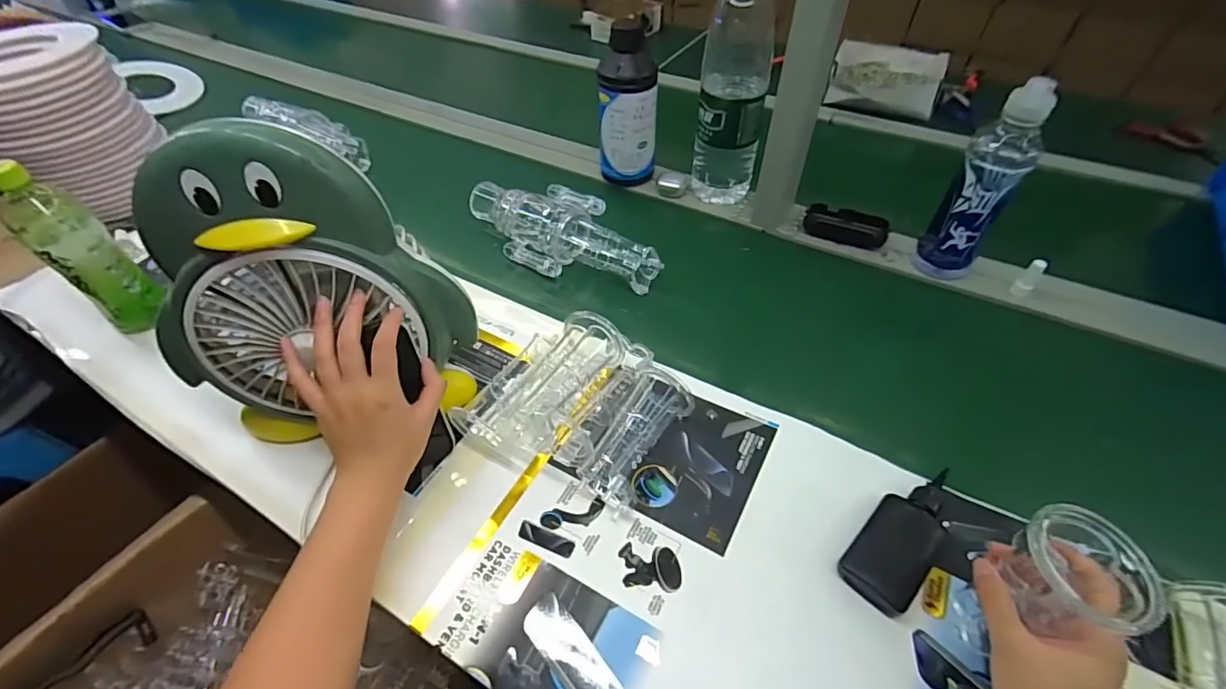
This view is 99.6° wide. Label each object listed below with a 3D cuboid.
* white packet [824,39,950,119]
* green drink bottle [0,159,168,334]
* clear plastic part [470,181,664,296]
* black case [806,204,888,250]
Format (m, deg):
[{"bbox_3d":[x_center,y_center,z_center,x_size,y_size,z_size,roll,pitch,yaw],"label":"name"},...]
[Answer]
[{"bbox_3d":[0.550,-0.541,1.044,0.205,0.051,0.226,18,52,16],"label":"white packet"},{"bbox_3d":[-0.600,-0.107,0.579,0.071,0.196,0.062,24,54,20],"label":"green drink bottle"},{"bbox_3d":[-0.076,-0.158,0.714,0.298,0.054,0.118,29,56,24],"label":"clear plastic part"},{"bbox_3d":[0.332,-0.170,0.744,0.112,0.029,0.051,13,51,12],"label":"black case"}]

